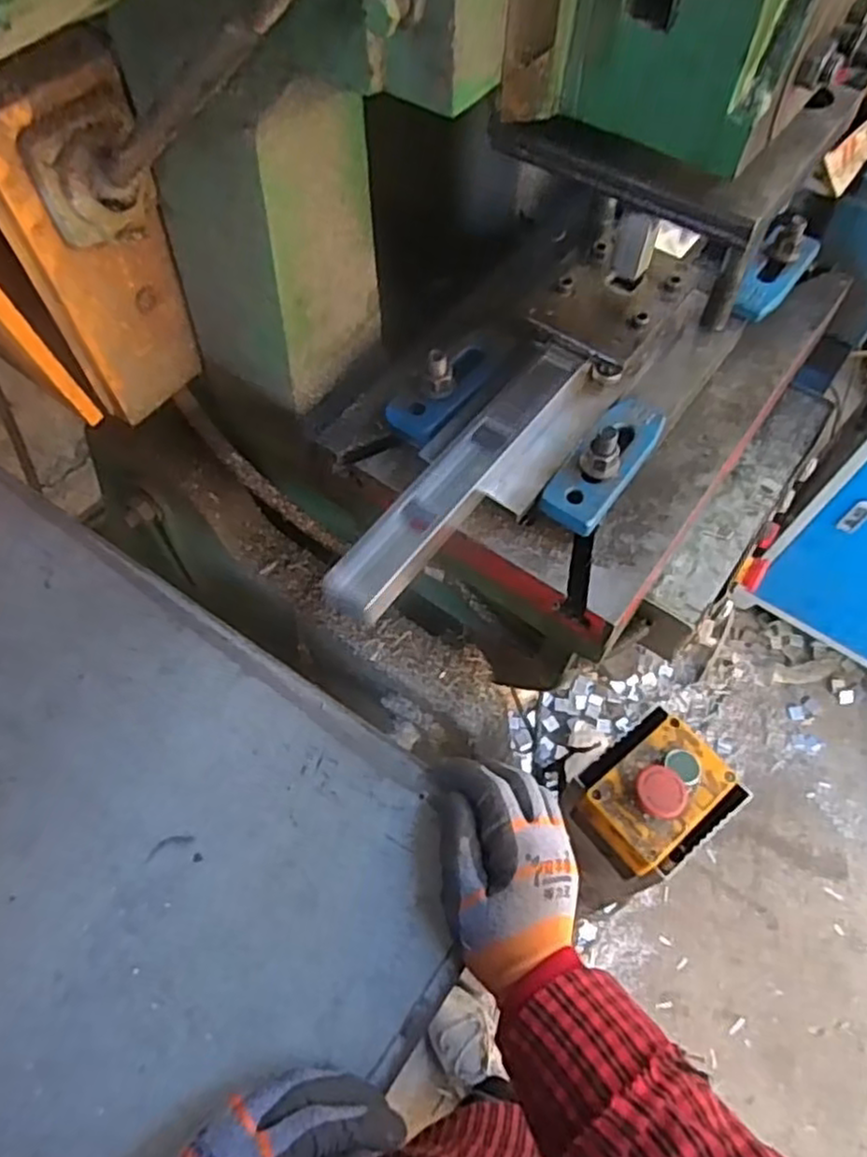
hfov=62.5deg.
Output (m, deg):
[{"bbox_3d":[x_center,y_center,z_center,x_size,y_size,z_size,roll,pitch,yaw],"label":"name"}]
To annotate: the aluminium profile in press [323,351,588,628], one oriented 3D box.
[{"bbox_3d":[0.024,-0.086,0.565,0.044,0.034,0.303,34,65,14],"label":"aluminium profile in press"}]

